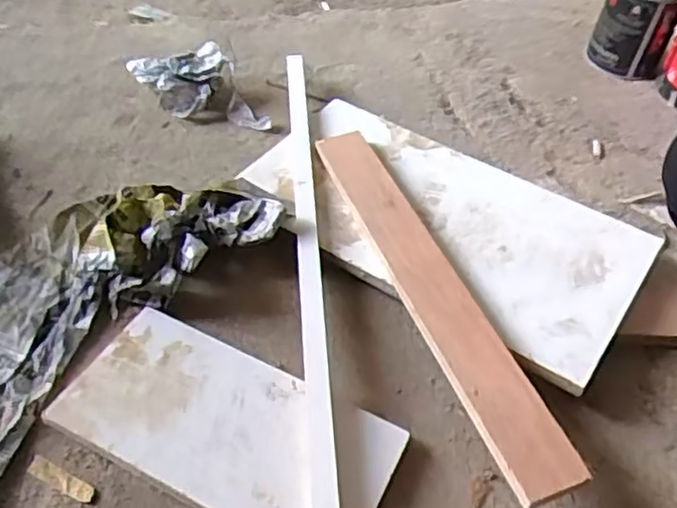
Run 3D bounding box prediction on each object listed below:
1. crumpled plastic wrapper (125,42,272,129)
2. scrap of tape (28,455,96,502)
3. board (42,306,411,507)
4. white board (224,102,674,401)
[{"bbox_3d":[-0.178,-0.208,0.862,0.120,0.051,0.152,-24,55,-25],"label":"crumpled plastic wrapper"},{"bbox_3d":[-0.219,0.177,0.532,0.059,0.004,0.015,24,50,15],"label":"scrap of tape"},{"bbox_3d":[-0.095,0.143,0.560,0.276,0.020,0.136,21,49,13],"label":"board"},{"bbox_3d":[0.109,-0.043,0.731,0.420,0.015,0.233,29,54,24],"label":"white board"}]

